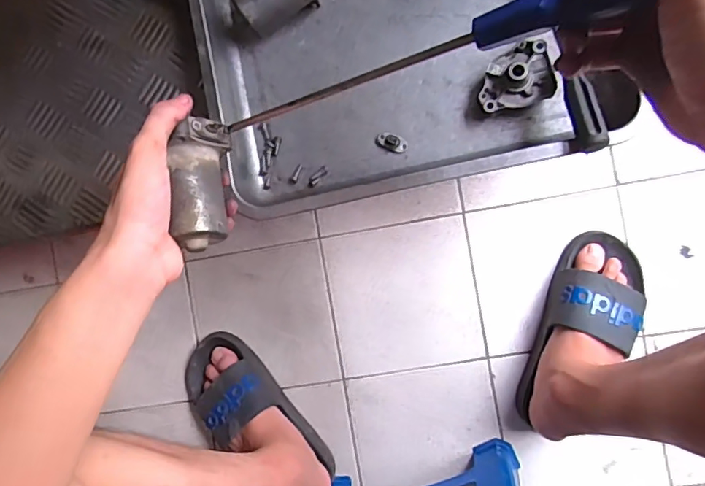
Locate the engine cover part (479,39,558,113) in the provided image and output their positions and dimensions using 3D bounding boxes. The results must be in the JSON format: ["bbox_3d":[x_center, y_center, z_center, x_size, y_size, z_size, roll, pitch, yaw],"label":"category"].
[{"bbox_3d":[0.151,-0.153,0.476,0.068,0.038,0.057,-19,88,6],"label":"engine cover part"}]

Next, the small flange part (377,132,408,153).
[{"bbox_3d":[0.040,-0.101,0.506,0.032,0.005,0.016,27,93,6],"label":"small flange part"}]

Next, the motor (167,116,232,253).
[{"bbox_3d":[-0.114,-0.043,0.376,0.034,0.037,0.094,1,87,6],"label":"motor"}]

